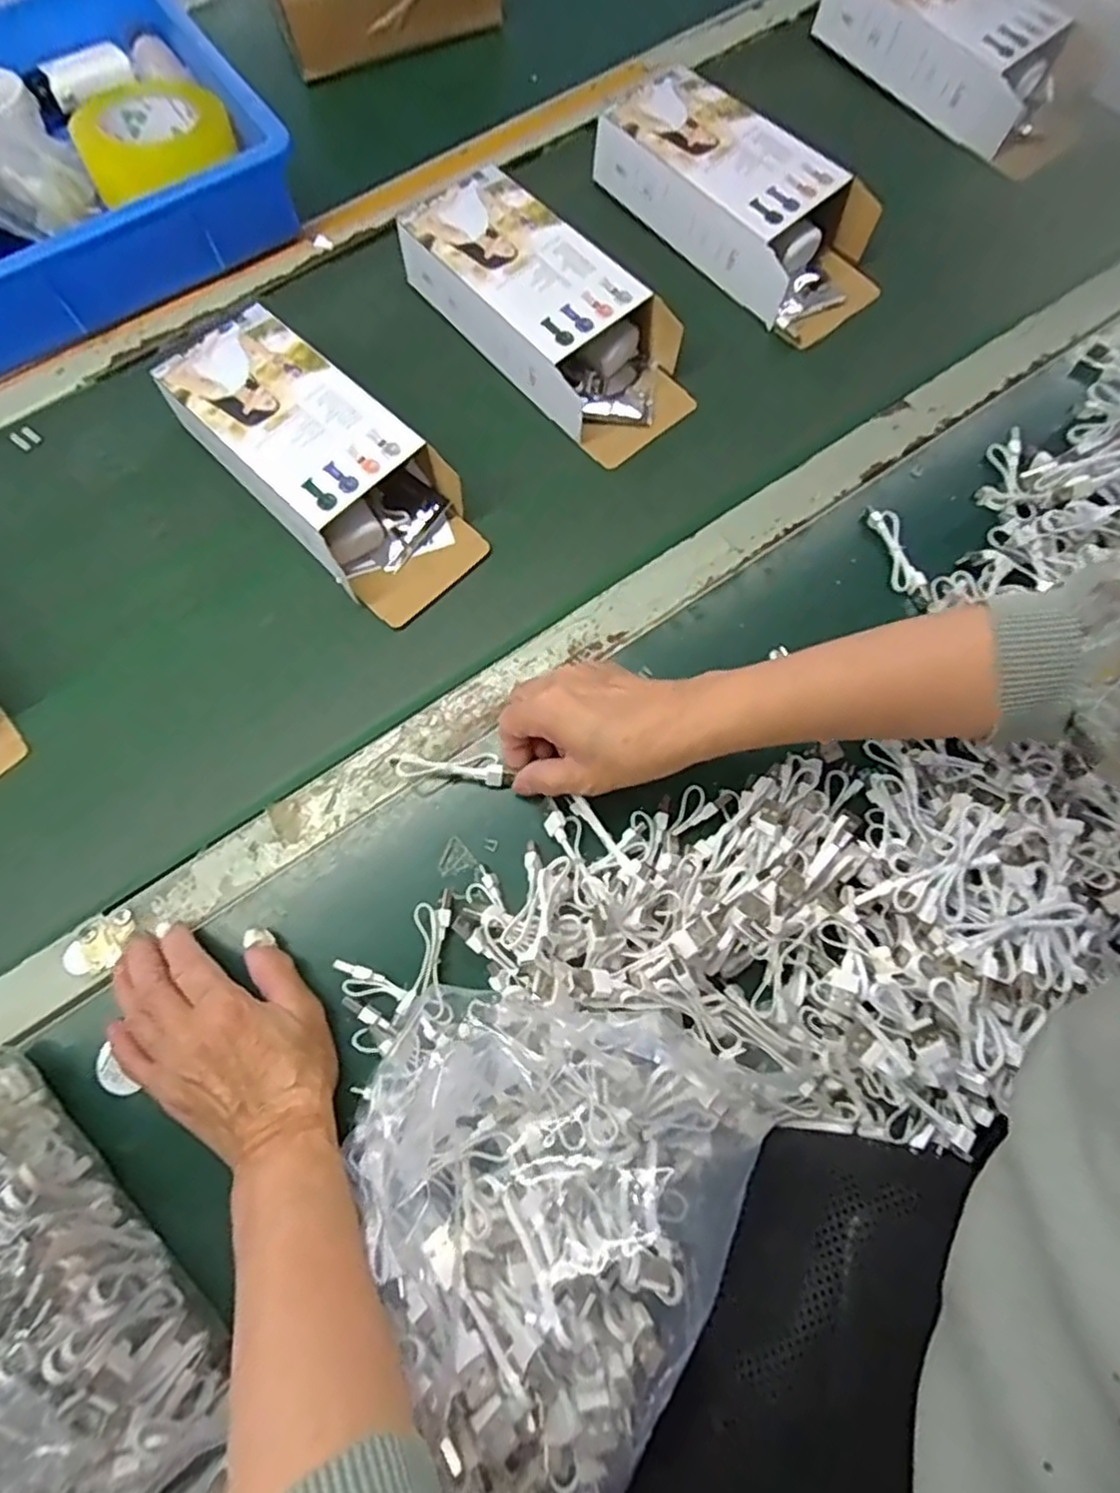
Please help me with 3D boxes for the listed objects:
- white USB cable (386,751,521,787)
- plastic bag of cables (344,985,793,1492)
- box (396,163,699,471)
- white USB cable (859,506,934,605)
[{"bbox_3d":[-0.067,0.011,0.431,0.073,0.012,0.022,5,70,-8],"label":"white USB cable"},{"bbox_3d":[-0.011,0.194,0.327,0.178,0.067,0.183,35,74,12],"label":"plastic bag of cables"},{"bbox_3d":[-0.007,-0.335,0.540,0.103,0.061,0.250,-42,75,-13],"label":"box"},{"bbox_3d":[0.235,-0.134,0.481,0.021,0.013,0.081,-10,71,-3],"label":"white USB cable"}]

